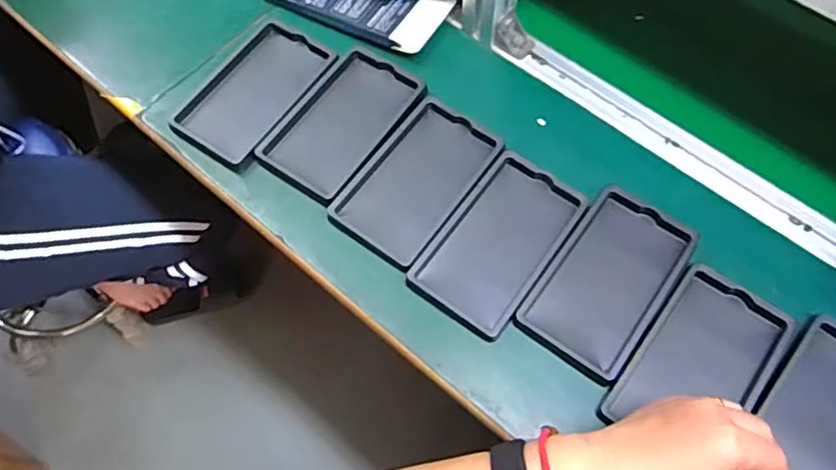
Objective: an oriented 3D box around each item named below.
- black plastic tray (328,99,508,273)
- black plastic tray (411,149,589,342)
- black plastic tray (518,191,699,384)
[{"bbox_3d":[-0.001,-0.053,0.581,0.092,0.012,0.157,34,69,15],"label":"black plastic tray"},{"bbox_3d":[0.073,0.007,0.556,0.092,0.018,0.161,34,68,15],"label":"black plastic tray"},{"bbox_3d":[0.166,0.037,0.539,0.094,0.013,0.165,34,69,15],"label":"black plastic tray"}]

